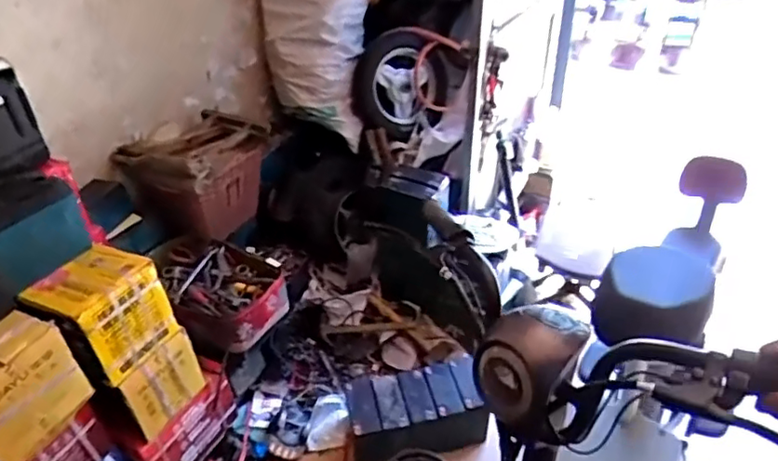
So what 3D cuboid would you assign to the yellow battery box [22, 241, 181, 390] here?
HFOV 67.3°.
[{"bbox_3d":[-0.607,0.162,1.248,0.215,0.191,0.209,18,40,24],"label":"yellow battery box"}]

